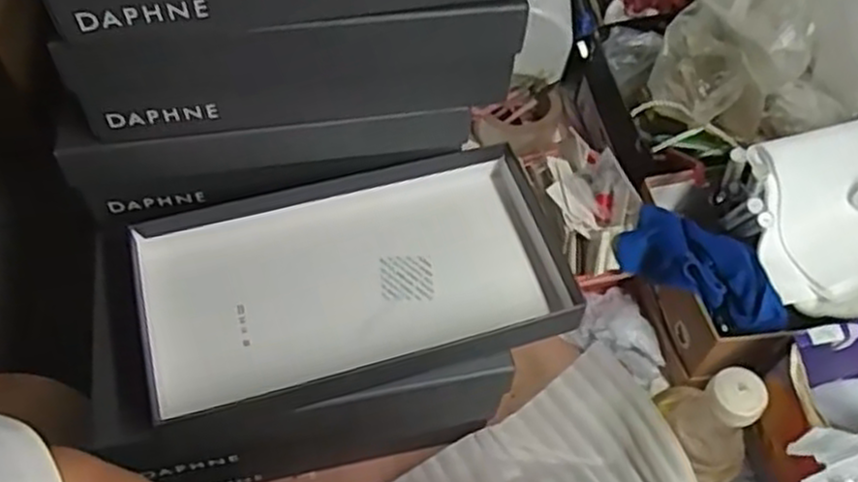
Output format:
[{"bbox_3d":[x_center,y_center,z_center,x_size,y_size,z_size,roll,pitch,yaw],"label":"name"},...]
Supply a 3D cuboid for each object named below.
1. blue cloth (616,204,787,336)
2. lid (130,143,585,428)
[{"bbox_3d":[0.256,0.027,0.713,0.076,0.053,0.159,-38,65,-24],"label":"blue cloth"},{"bbox_3d":[-0.051,0.028,0.573,0.312,0.042,0.164,-14,58,-11],"label":"lid"}]

